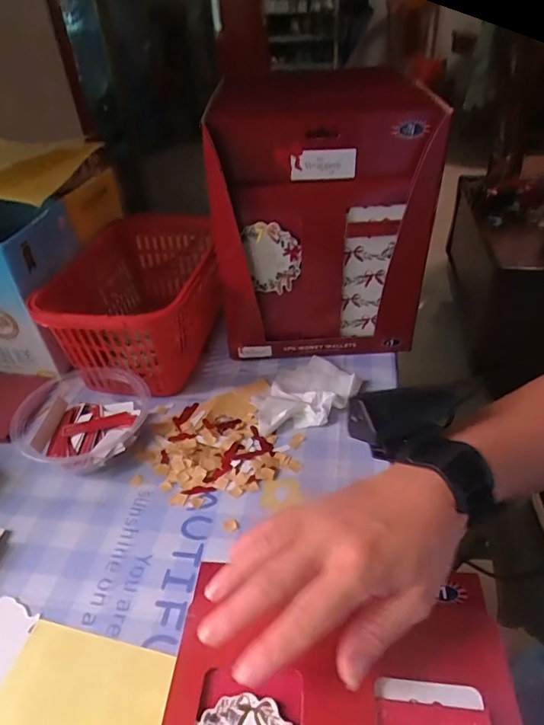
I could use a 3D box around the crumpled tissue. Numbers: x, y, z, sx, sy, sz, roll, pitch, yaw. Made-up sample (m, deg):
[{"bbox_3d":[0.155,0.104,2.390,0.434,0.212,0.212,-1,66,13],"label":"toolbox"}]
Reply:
[{"bbox_3d":[0.031,0.033,0.467,0.075,0.019,0.114,22,44,28],"label":"crumpled tissue"}]

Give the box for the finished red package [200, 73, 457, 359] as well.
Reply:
[{"bbox_3d":[0.049,-0.139,0.490,0.198,0.274,0.123,0,38,3],"label":"finished red package"}]

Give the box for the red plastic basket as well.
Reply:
[{"bbox_3d":[-0.139,-0.067,0.533,0.156,0.109,0.236,3,38,7],"label":"red plastic basket"}]

